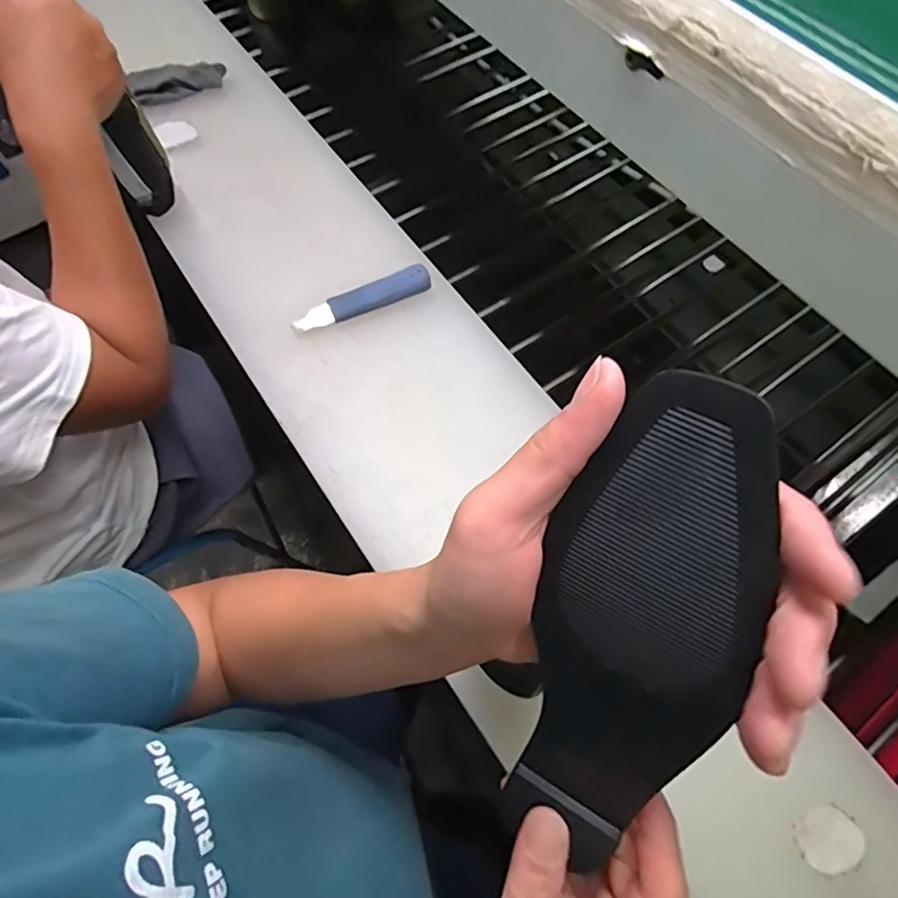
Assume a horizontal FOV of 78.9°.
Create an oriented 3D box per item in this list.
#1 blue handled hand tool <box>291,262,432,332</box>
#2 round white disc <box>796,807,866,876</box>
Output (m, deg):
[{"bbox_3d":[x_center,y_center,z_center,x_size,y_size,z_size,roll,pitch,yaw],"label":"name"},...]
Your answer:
[{"bbox_3d":[-0.095,-0.163,0.597,0.155,0.020,0.027,-22,66,-9],"label":"blue handled hand tool"},{"bbox_3d":[0.280,0.289,0.401,0.045,0.005,0.040,-35,69,-14],"label":"round white disc"}]

